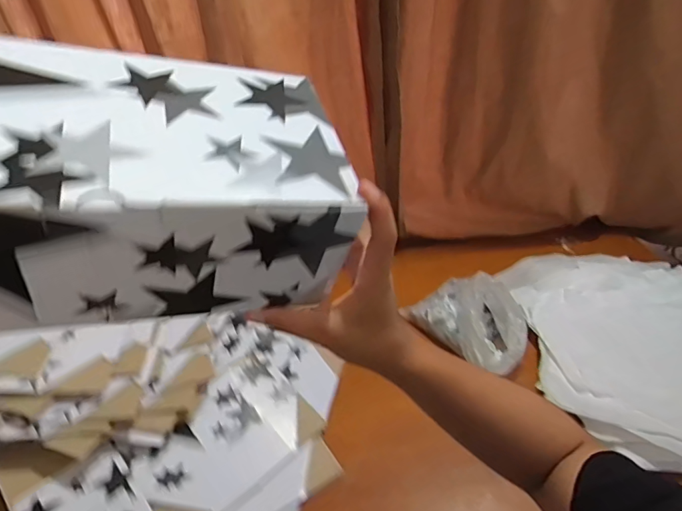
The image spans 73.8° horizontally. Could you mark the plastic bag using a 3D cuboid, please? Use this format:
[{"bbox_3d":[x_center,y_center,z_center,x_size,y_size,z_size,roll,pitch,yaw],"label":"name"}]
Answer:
[{"bbox_3d":[0.244,0.108,0.880,0.247,0.116,0.166,28,47,37],"label":"plastic bag"}]

